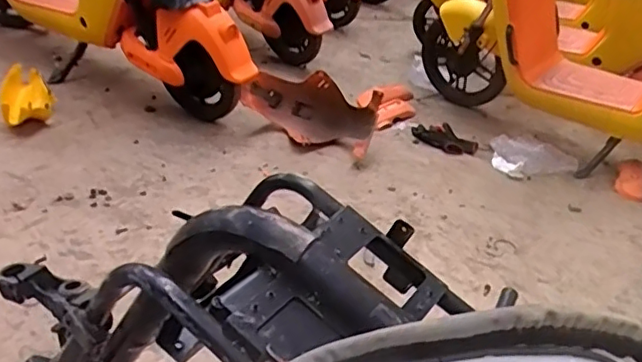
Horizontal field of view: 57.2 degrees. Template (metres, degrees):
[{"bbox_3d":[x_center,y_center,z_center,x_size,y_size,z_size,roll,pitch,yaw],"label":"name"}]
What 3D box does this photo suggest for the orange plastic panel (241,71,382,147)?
[{"bbox_3d":[-0.029,-0.237,1.959,0.447,0.188,0.196,26,35,29],"label":"orange plastic panel"}]

